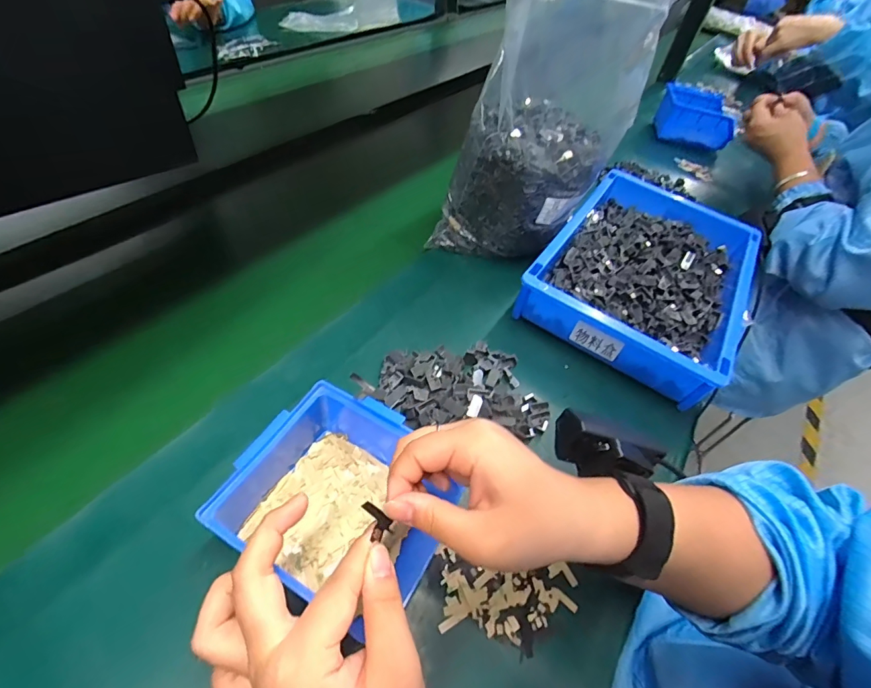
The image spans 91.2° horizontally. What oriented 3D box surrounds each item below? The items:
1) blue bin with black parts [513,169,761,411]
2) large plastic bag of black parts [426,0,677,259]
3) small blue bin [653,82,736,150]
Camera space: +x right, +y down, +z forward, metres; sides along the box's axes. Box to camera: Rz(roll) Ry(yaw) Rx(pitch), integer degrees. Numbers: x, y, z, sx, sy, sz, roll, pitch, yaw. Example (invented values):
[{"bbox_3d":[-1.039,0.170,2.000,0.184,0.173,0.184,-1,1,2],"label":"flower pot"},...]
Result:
[{"bbox_3d":[0.254,-0.088,0.514,0.207,0.061,0.310,31,53,17],"label":"blue bin with black parts"},{"bbox_3d":[0.122,-0.239,0.482,0.161,0.265,0.186,25,51,13],"label":"large plastic bag of black parts"},{"bbox_3d":[0.509,-0.441,0.838,0.135,0.075,0.115,14,50,3],"label":"small blue bin"}]

